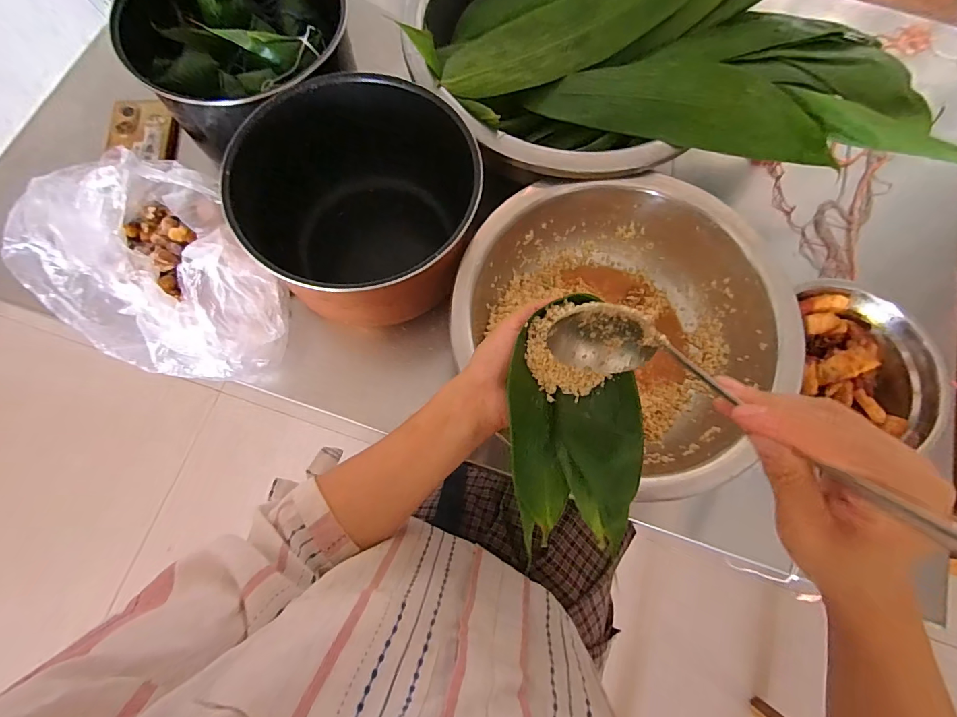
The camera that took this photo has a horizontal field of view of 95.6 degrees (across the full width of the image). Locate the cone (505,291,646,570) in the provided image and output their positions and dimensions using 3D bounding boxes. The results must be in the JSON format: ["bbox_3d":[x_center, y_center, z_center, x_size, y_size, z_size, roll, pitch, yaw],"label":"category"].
[{"bbox_3d":[0.069,0.034,0.310,0.091,0.051,0.172,1,74,-1],"label":"cone"}]

